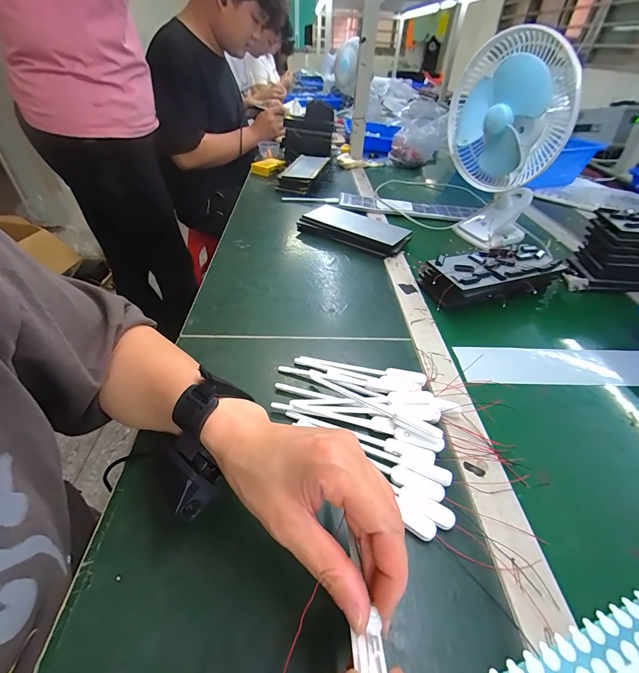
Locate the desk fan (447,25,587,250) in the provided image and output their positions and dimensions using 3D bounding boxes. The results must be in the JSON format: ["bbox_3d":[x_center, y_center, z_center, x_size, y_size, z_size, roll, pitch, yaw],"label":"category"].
[{"bbox_3d":[0.329,-0.346,0.608,0.137,0.325,0.208,-32,52,-21],"label":"desk fan"}]

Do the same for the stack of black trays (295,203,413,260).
[{"bbox_3d":[0.067,-0.213,0.657,0.215,0.035,0.104,28,48,25],"label":"stack of black trays"}]

